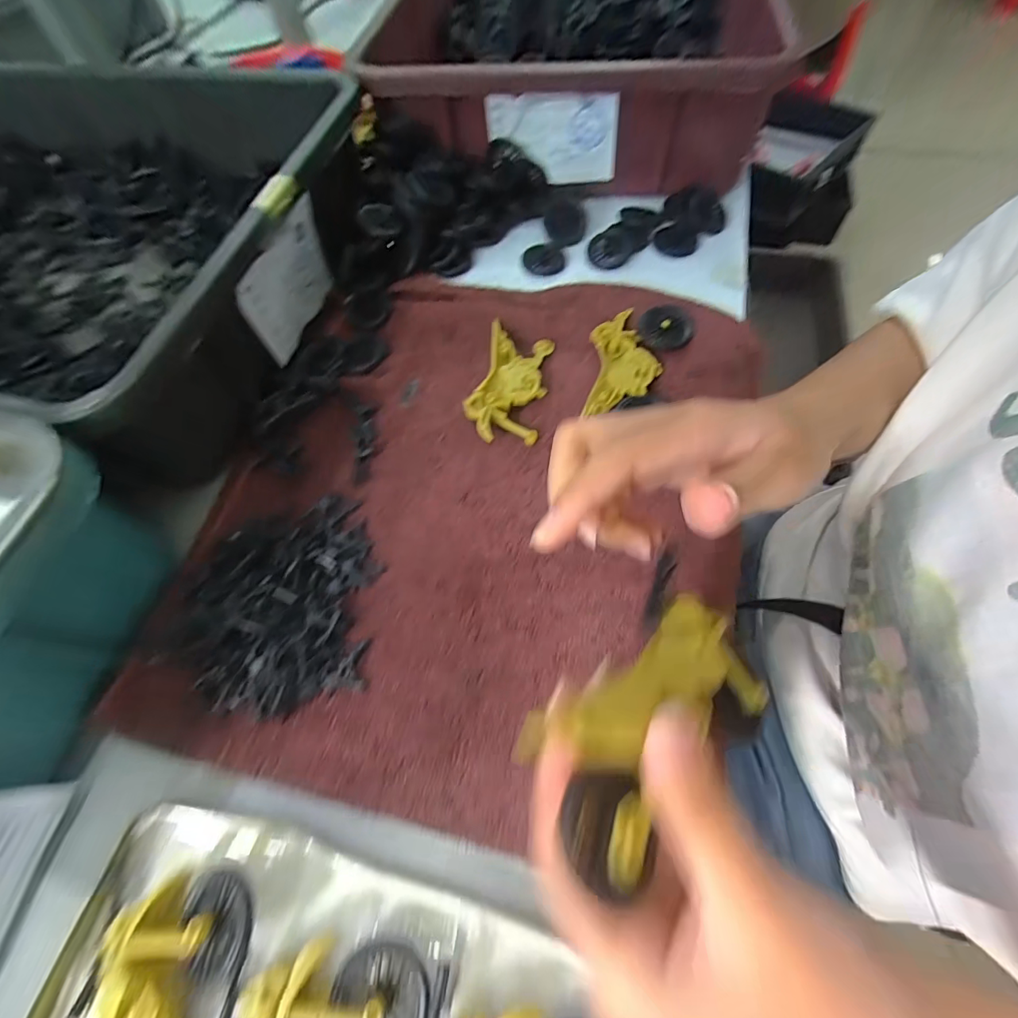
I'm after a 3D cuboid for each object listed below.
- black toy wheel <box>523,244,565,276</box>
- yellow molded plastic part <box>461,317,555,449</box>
[{"bbox_3d":[0.030,-0.216,0.398,0.035,0.006,0.035,-1,63,2],"label":"black toy wheel"},{"bbox_3d":[0.001,-0.087,0.325,0.049,0.018,0.095,10,64,8],"label":"yellow molded plastic part"}]

